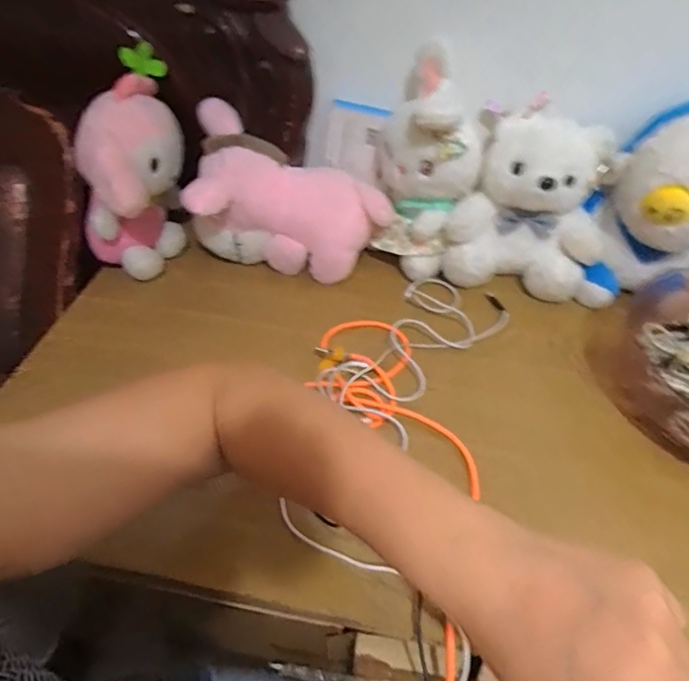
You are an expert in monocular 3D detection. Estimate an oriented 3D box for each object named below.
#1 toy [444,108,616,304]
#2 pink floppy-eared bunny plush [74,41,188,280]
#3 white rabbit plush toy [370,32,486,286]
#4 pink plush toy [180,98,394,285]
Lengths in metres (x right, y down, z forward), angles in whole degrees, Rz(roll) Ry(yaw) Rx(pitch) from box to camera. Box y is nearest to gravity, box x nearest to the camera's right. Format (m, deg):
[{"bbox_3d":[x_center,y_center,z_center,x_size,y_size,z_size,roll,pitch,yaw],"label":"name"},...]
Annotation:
[{"bbox_3d":[0.217,-0.158,0.581,0.172,0.182,0.097,7,46,4],"label":"toy"},{"bbox_3d":[-0.254,-0.194,0.583,0.139,0.218,0.103,-19,49,-20],"label":"pink floppy-eared bunny plush"},{"bbox_3d":[0.092,-0.199,0.583,0.129,0.226,0.086,19,48,16],"label":"white rabbit plush toy"},{"bbox_3d":[-0.063,-0.166,0.608,0.237,0.152,0.136,6,46,4],"label":"pink plush toy"}]

